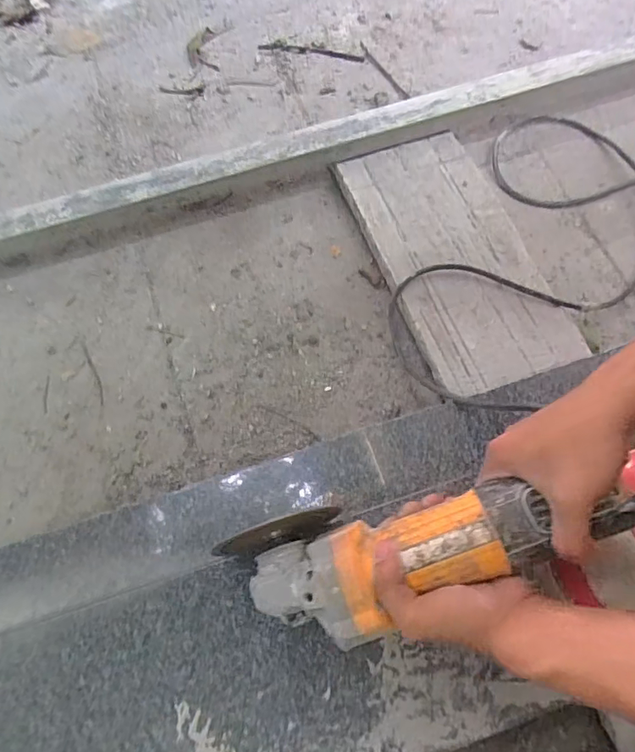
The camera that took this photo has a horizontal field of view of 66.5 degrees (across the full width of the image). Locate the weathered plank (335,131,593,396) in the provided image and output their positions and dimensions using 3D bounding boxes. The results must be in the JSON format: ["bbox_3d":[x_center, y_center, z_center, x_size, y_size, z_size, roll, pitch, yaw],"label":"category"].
[{"bbox_3d":[0.148,-0.134,0.539,0.158,0.039,0.311,-18,69,-5],"label":"weathered plank"}]

